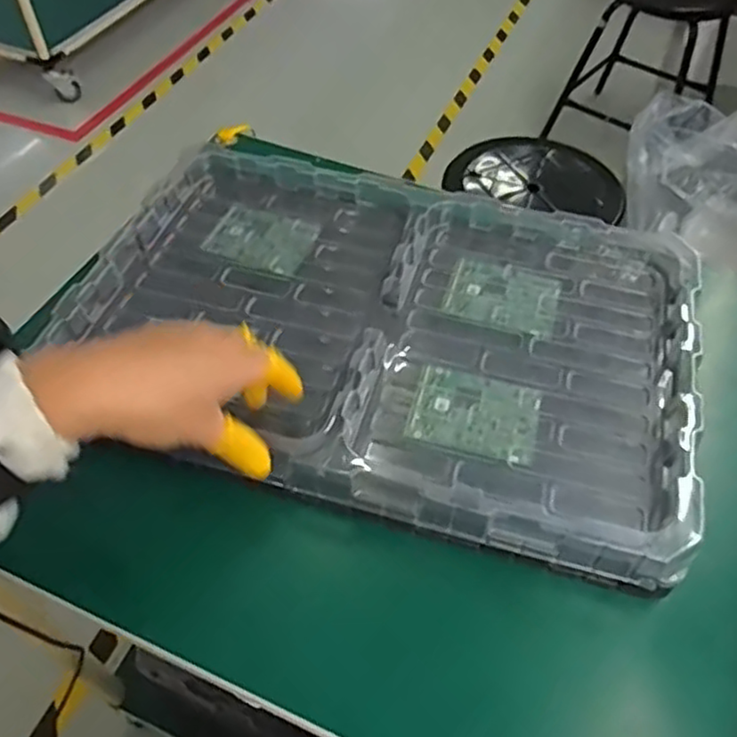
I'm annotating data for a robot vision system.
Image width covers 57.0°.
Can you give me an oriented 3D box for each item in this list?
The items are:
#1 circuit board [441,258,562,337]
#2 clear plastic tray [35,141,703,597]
[{"bbox_3d":[0.116,-0.061,0.583,0.092,0.010,0.070,17,54,12],"label":"circuit board"},{"bbox_3d":[0.015,-0.041,0.539,0.460,0.035,0.322,13,53,9],"label":"clear plastic tray"}]

